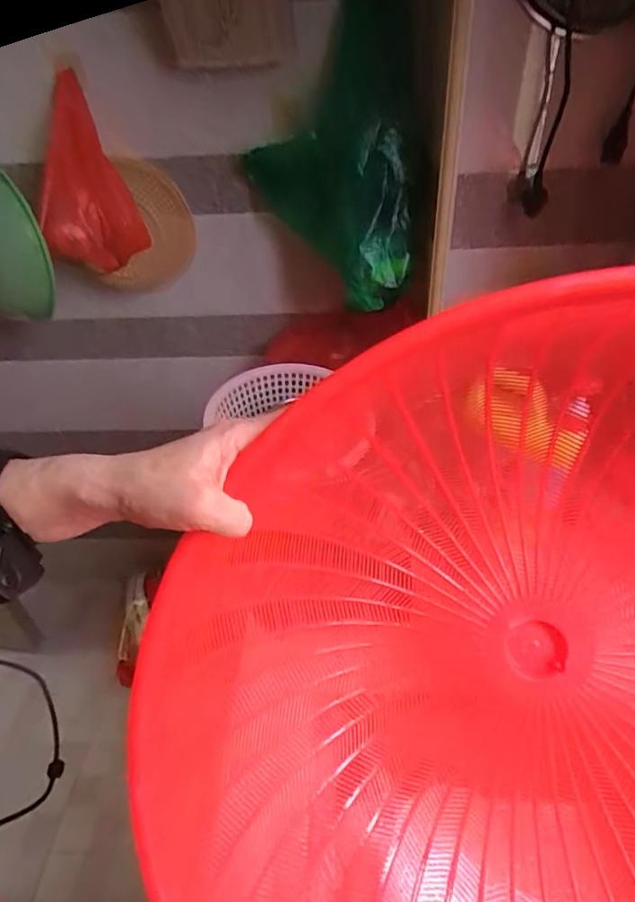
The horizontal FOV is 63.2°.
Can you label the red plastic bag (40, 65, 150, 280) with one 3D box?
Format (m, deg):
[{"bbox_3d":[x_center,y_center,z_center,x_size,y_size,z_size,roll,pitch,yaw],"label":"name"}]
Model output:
[{"bbox_3d":[-0.414,-0.475,0.906,0.163,0.307,0.101,-15,0,-14],"label":"red plastic bag"}]

